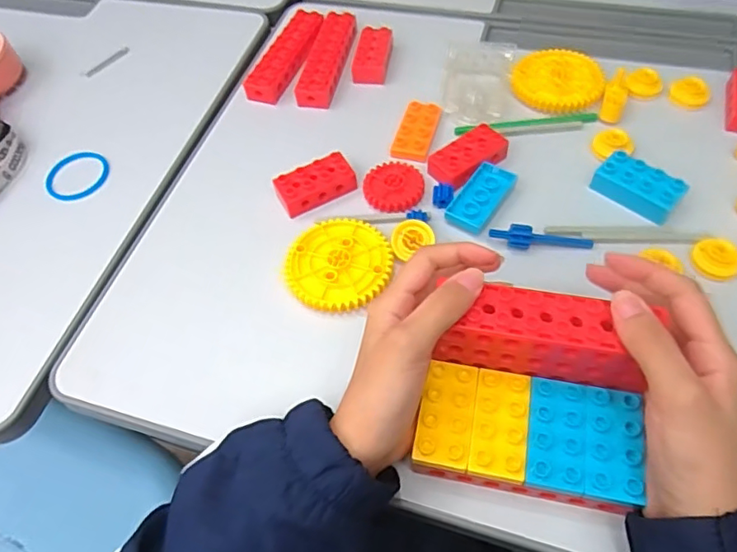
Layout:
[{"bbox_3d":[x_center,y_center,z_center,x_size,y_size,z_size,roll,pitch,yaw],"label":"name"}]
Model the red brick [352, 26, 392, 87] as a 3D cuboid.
[{"bbox_3d":[0.005,-0.220,0.547,0.031,0.023,0.066,7,58,9],"label":"red brick"}]

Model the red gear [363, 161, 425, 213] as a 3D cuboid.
[{"bbox_3d":[0.021,-0.074,0.451,0.048,0.009,0.048,-2,57,4],"label":"red gear"}]

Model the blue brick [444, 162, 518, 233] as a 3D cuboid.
[{"bbox_3d":[0.091,-0.063,0.441,0.031,0.010,0.064,30,64,22],"label":"blue brick"}]

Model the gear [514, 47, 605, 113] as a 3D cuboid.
[{"bbox_3d":[0.176,-0.184,0.510,0.081,0.011,0.075,-2,57,4],"label":"gear"}]

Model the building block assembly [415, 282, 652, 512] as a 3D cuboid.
[{"bbox_3d":[0.094,0.068,0.313,0.118,0.071,0.092,9,58,11],"label":"building block assembly"}]

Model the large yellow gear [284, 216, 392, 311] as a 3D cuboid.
[{"bbox_3d":[-0.021,-0.011,0.414,0.076,0.008,0.080,-2,57,4],"label":"large yellow gear"}]

